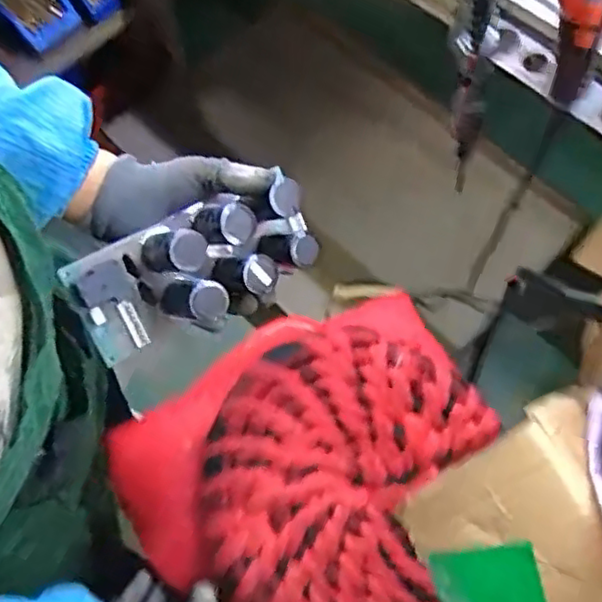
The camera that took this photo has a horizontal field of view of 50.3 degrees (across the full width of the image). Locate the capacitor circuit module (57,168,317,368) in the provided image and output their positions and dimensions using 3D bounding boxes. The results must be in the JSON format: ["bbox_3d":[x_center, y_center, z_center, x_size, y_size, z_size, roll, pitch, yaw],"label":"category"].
[{"bbox_3d":[-0.081,-0.033,0.465,0.180,0.106,0.063,-31,24,-6],"label":"capacitor circuit module"}]

